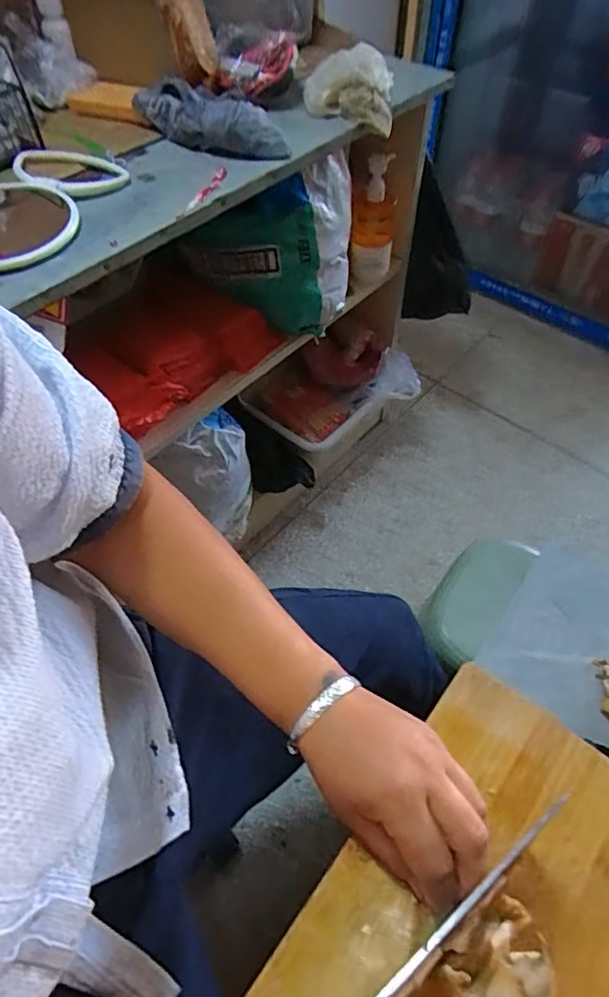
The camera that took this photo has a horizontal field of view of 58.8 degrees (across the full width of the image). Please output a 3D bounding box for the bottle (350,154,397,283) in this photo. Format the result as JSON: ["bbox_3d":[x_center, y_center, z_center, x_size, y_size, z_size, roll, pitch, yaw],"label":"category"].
[{"bbox_3d":[0.124,-0.497,0.974,0.079,0.217,0.061,0,55,1],"label":"bottle"}]

